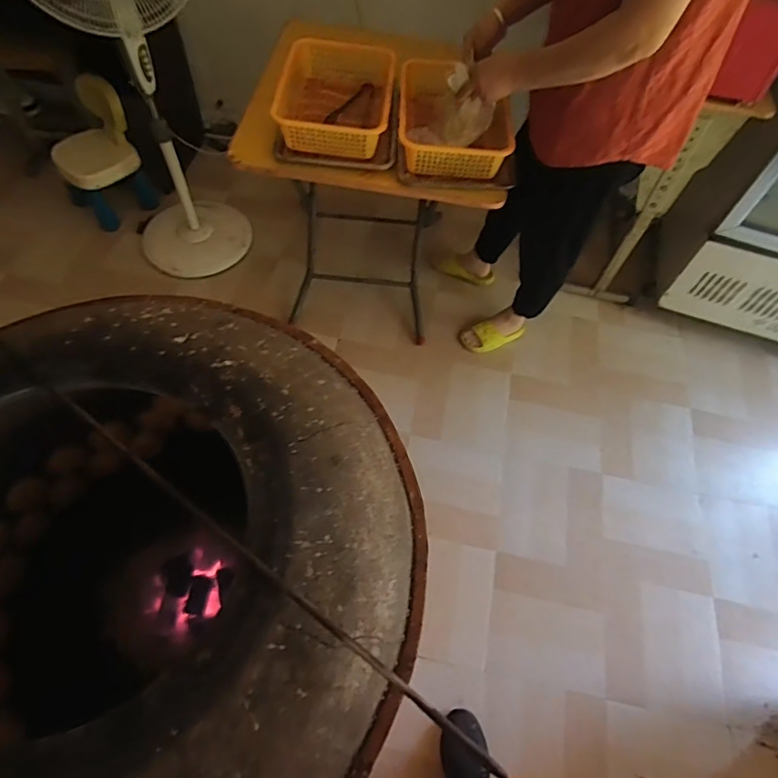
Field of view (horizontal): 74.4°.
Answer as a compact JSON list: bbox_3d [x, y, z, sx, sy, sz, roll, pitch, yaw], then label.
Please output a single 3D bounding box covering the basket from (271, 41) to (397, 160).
[{"bbox_3d":[-0.130,-0.725,1.284,0.266,0.113,0.367,5,59,-2],"label":"basket"}]

